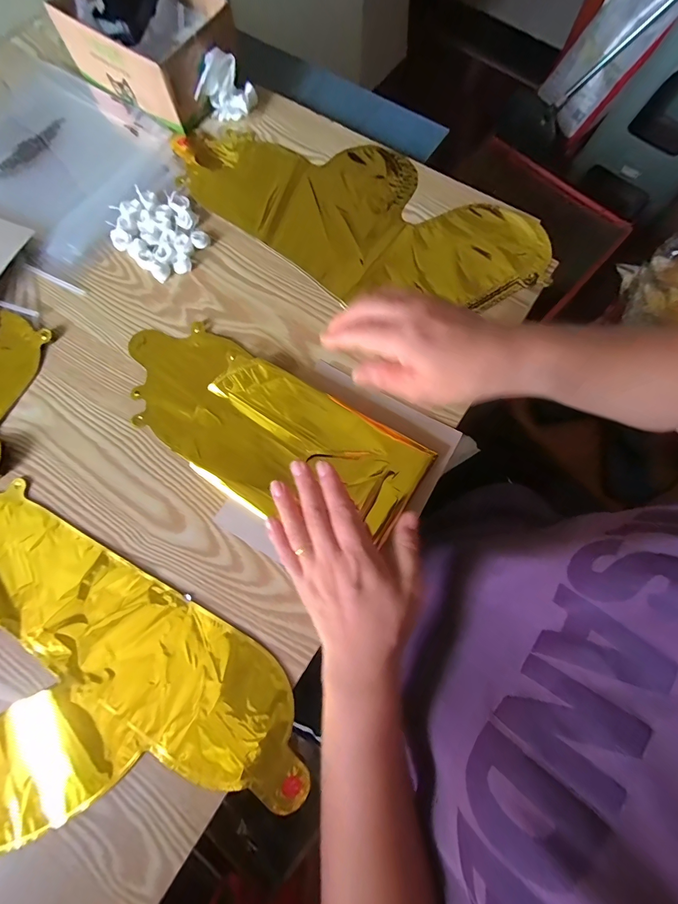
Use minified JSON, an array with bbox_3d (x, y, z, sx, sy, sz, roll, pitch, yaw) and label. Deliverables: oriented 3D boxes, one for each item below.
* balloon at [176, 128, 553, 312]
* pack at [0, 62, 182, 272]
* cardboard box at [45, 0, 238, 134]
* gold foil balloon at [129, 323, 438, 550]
[{"bbox_3d":[0.015,-0.280,0.419,0.430,0.008,0.192,33,78,9],"label":"balloon"},{"bbox_3d":[-0.358,-0.369,0.446,0.285,0.013,0.231,34,78,10],"label":"pack"},{"bbox_3d":[-0.233,-0.502,0.442,0.184,0.077,0.126,34,78,10],"label":"cardboard box"},{"bbox_3d":[-0.078,-0.024,0.351,0.317,0.012,0.134,25,77,10],"label":"gold foil balloon"}]

